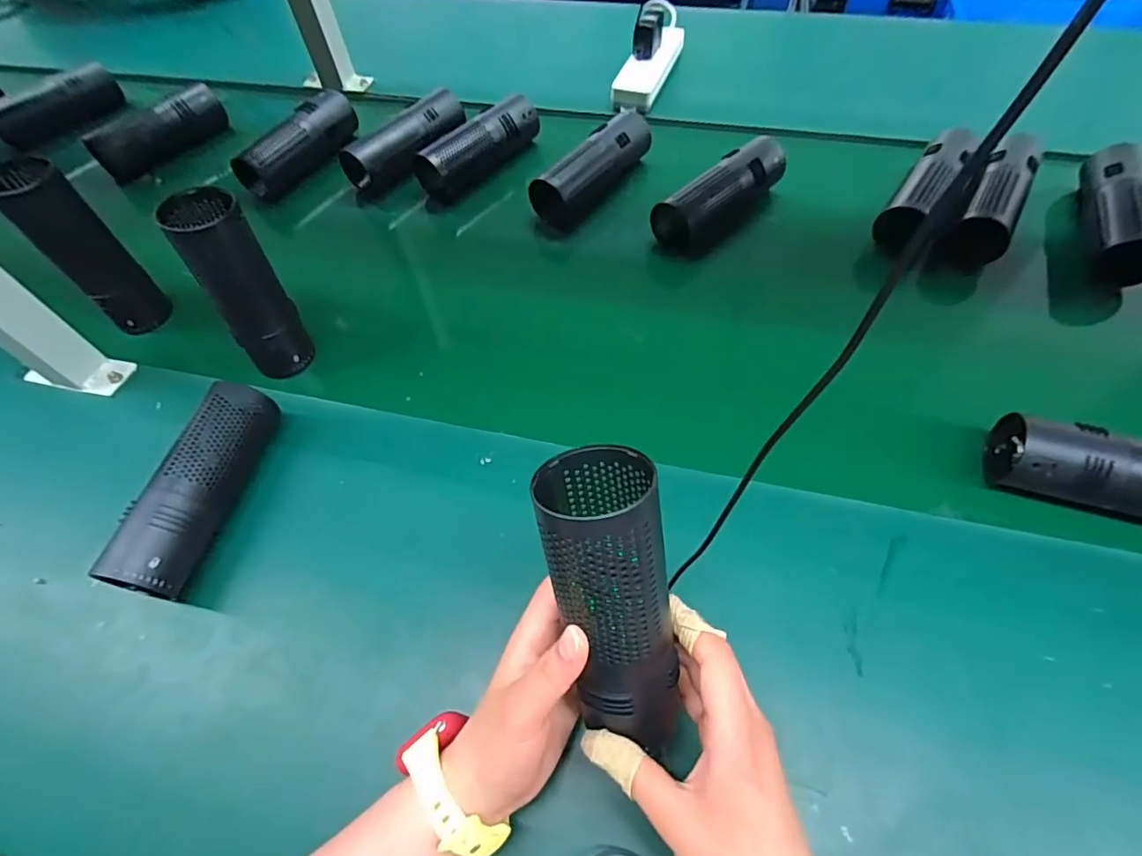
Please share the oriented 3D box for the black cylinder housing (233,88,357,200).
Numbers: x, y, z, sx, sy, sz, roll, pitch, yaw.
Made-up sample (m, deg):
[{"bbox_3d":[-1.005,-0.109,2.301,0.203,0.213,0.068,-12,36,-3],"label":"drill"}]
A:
[{"bbox_3d":[-0.342,-0.358,0.691,0.055,0.049,0.181,28,66,18],"label":"black cylinder housing"}]

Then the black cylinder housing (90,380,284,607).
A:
[{"bbox_3d":[-0.279,0.041,0.415,0.046,0.053,0.166,9,62,9],"label":"black cylinder housing"}]

